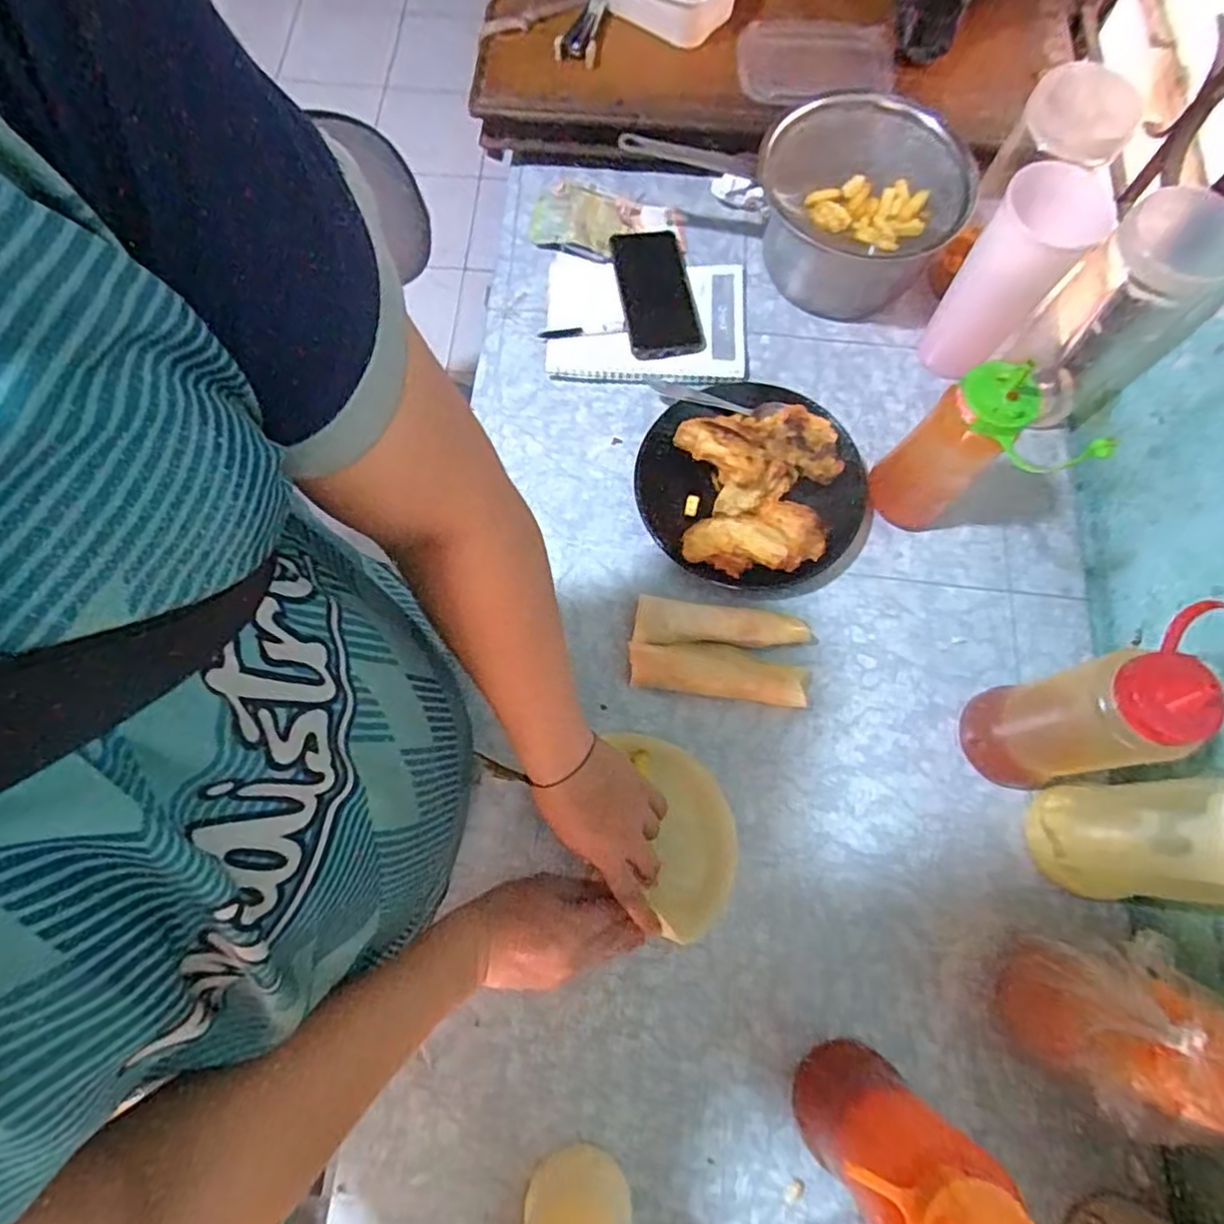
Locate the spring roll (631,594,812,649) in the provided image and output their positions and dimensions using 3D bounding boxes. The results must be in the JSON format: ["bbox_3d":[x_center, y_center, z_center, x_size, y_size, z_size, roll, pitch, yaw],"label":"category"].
[{"bbox_3d":[0.098,0.010,0.633,0.154,0.029,0.043,3,72,0],"label":"spring roll"}]

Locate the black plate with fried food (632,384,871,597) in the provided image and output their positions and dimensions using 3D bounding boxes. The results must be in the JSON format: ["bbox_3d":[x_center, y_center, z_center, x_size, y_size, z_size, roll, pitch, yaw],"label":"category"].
[{"bbox_3d":[0.141,-0.127,0.661,0.224,0.059,0.207,0,72,0],"label":"black plate with fried food"}]

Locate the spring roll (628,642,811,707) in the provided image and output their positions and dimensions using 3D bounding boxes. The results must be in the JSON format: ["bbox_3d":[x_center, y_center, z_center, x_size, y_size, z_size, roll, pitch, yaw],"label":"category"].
[{"bbox_3d":[0.096,0.052,0.621,0.159,0.027,0.047,7,72,2],"label":"spring roll"}]

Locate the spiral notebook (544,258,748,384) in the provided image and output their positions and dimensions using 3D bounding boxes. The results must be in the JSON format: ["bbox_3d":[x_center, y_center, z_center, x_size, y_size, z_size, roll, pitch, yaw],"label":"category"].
[{"bbox_3d":[0.037,-0.314,0.740,0.212,0.012,0.155,0,72,0],"label":"spiral notebook"}]

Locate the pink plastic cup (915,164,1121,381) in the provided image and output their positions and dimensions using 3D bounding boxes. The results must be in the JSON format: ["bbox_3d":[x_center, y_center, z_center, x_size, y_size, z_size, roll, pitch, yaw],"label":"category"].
[{"bbox_3d":[0.364,-0.309,0.640,0.079,0.214,0.077,0,72,0],"label":"pink plastic cup"}]

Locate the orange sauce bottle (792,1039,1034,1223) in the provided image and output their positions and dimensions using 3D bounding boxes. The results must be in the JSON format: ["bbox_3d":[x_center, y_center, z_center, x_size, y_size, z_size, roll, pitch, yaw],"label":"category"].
[{"bbox_3d":[0.170,0.332,0.429,0.077,0.224,0.075,0,72,0],"label":"orange sauce bottle"}]

